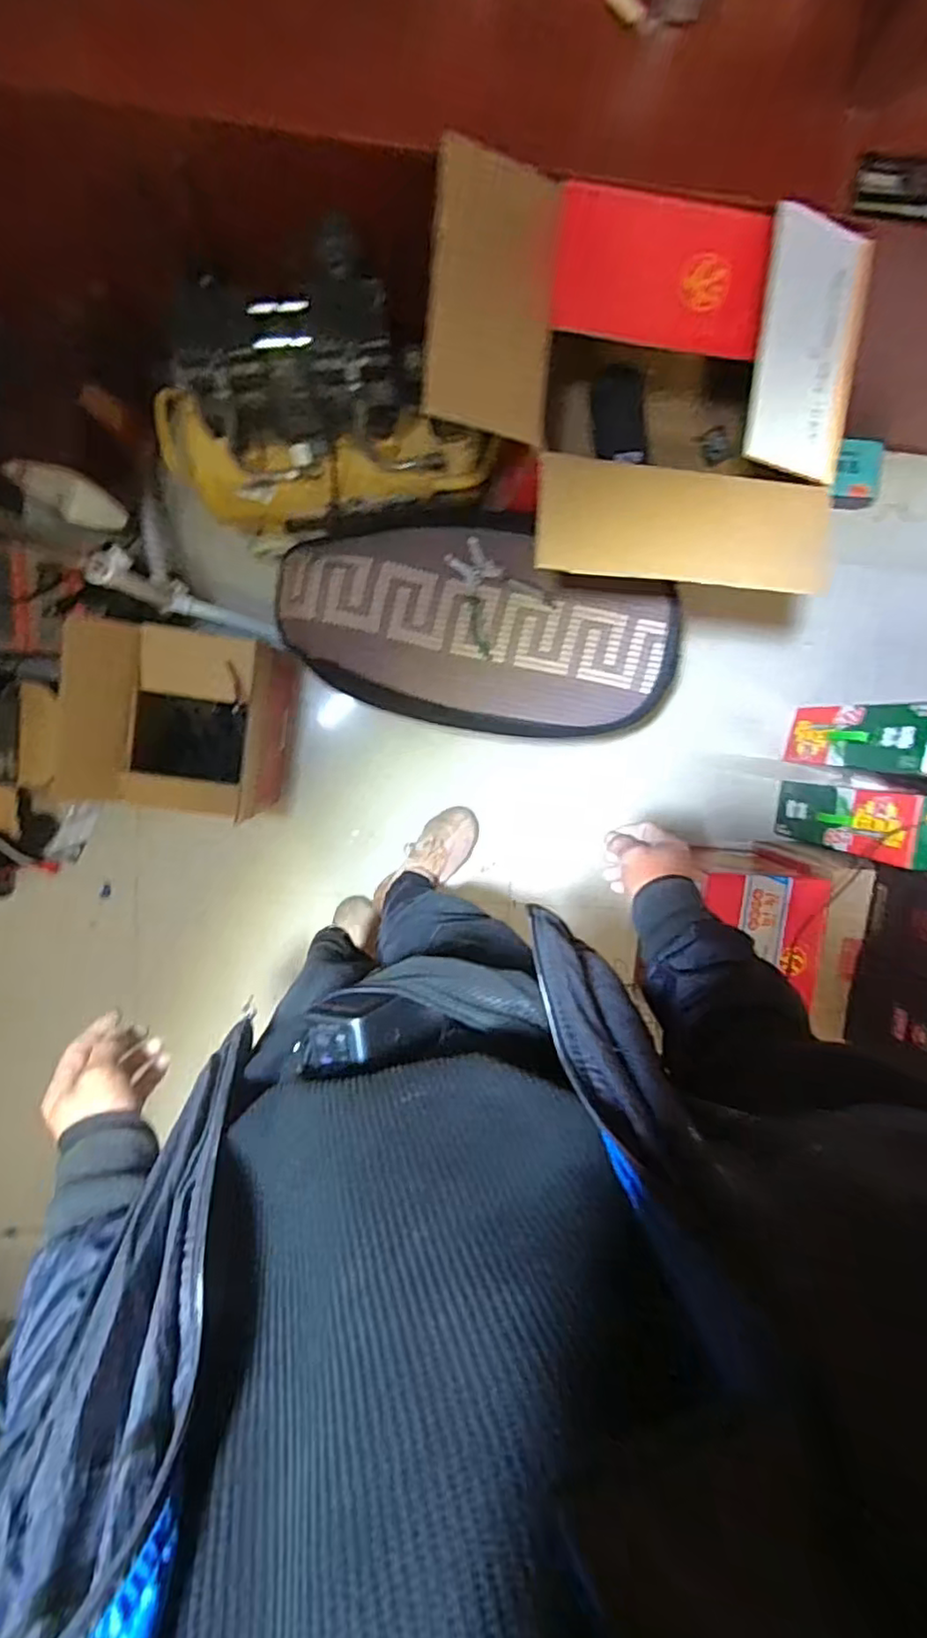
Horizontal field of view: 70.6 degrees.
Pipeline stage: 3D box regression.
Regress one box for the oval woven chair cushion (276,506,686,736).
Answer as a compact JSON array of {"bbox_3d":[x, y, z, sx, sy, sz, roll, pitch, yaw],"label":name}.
[{"bbox_3d":[0.017,-0.304,1.032,0.612,0.119,0.313,9,98,-6],"label":"oval woven chair cushion"}]

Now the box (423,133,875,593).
[{"bbox_3d":[0.225,-0.533,0.867,0.542,0.381,0.356,6,98,-6],"label":"box"}]

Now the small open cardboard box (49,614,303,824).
[{"bbox_3d":[-0.495,-0.171,1.175,0.318,0.298,0.301,10,97,-6],"label":"small open cardboard box"}]

